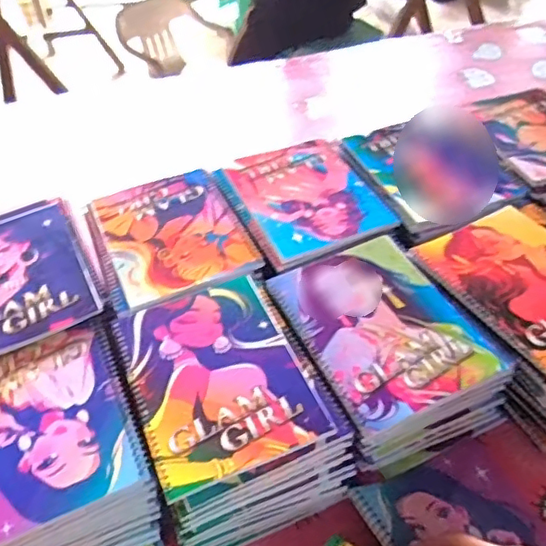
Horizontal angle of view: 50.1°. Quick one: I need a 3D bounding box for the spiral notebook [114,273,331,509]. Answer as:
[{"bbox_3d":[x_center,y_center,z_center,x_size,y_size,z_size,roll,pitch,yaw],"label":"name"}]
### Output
[{"bbox_3d":[-0.053,0.089,0.533,0.149,0.009,0.196,-18,46,-15],"label":"spiral notebook"}]

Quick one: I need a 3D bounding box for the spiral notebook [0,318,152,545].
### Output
[{"bbox_3d":[-0.203,0.129,0.501,0.155,0.007,0.178,-21,47,-17],"label":"spiral notebook"}]

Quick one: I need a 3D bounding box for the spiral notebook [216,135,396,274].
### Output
[{"bbox_3d":[0.038,-0.098,0.714,0.171,0.009,0.206,-20,47,-16],"label":"spiral notebook"}]

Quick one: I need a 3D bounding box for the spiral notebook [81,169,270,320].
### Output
[{"bbox_3d":[-0.121,-0.048,0.671,0.159,0.008,0.199,-19,47,-15],"label":"spiral notebook"}]

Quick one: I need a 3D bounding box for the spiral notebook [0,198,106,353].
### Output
[{"bbox_3d":[-0.283,-0.005,0.632,0.158,0.014,0.221,-22,47,-18],"label":"spiral notebook"}]

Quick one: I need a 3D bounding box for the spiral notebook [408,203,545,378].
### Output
[{"bbox_3d":[0.262,0.008,0.591,0.159,0.007,0.203,-23,48,-19],"label":"spiral notebook"}]

